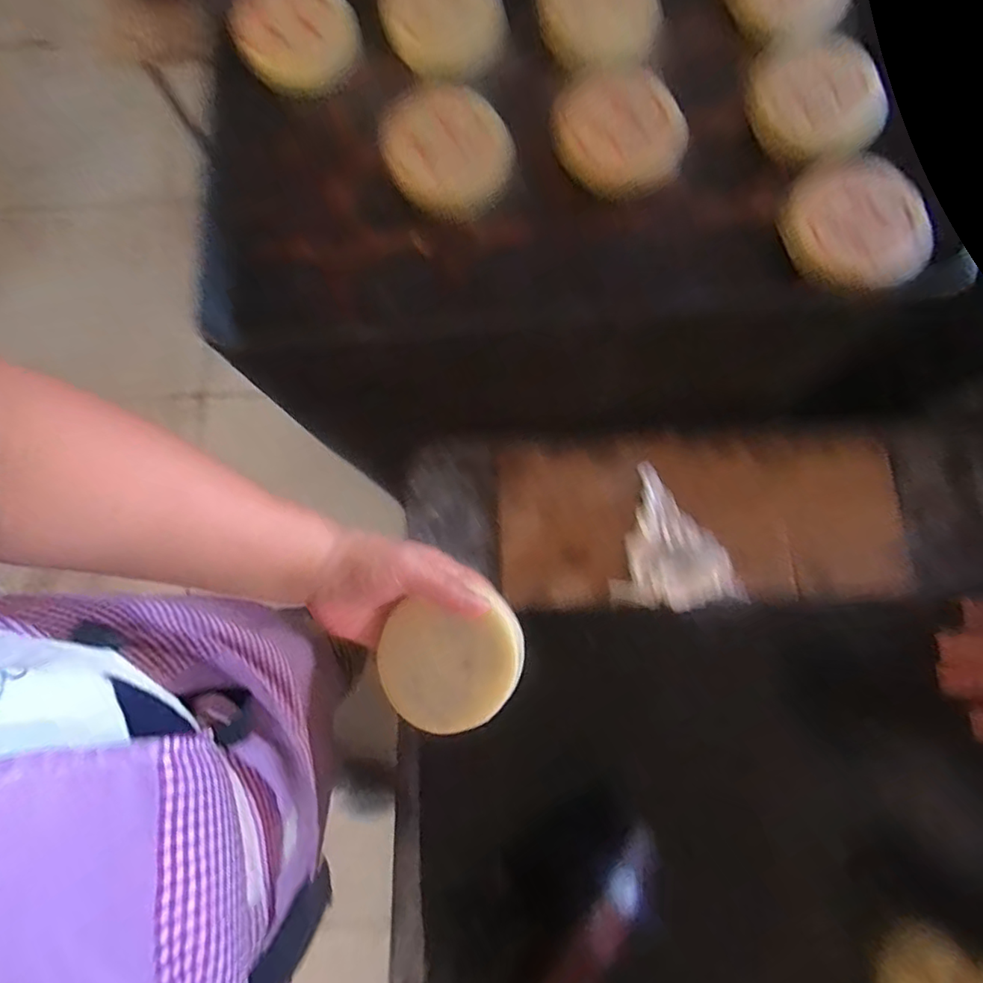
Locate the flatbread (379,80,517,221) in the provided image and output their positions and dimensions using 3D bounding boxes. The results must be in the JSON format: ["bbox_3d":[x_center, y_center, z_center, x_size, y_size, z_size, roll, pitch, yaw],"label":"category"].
[{"bbox_3d":[-0.036,-0.290,0.465,0.107,0.028,0.106,0,76,0],"label":"flatbread"}]

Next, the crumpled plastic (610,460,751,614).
[{"bbox_3d":[0.196,0.050,0.567,0.131,0.056,0.135,5,76,1],"label":"crumpled plastic"}]

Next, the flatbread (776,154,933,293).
[{"bbox_3d":[0.289,-0.214,0.440,0.097,0.027,0.111,-15,77,-4],"label":"flatbread"}]

